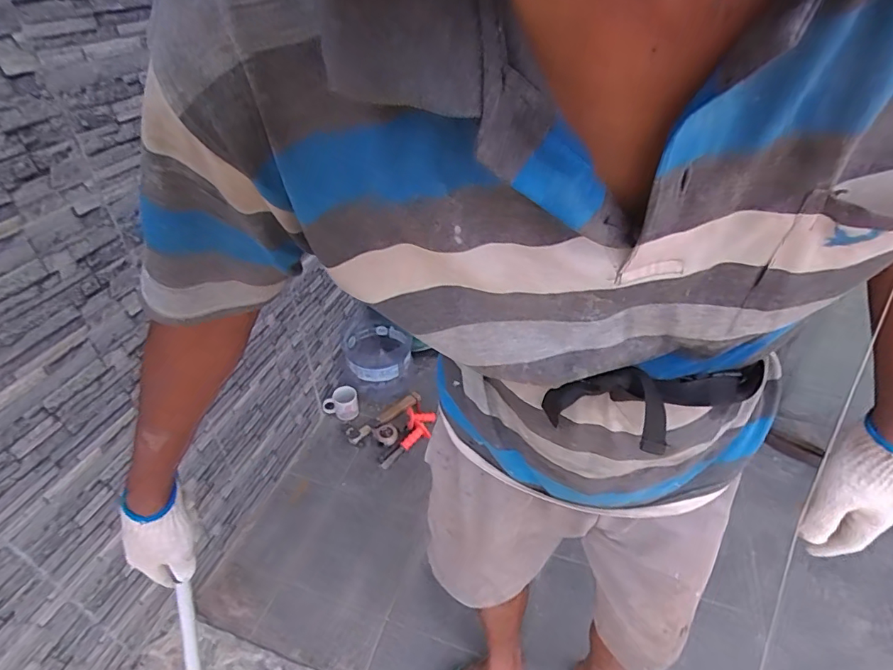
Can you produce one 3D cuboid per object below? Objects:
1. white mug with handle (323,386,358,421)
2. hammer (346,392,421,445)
[{"bbox_3d":[-0.366,0.240,1.675,0.119,0.073,0.088,-9,40,-10],"label":"white mug with handle"},{"bbox_3d":[-0.216,0.278,1.664,0.291,0.026,0.063,-30,48,-32],"label":"hammer"}]

